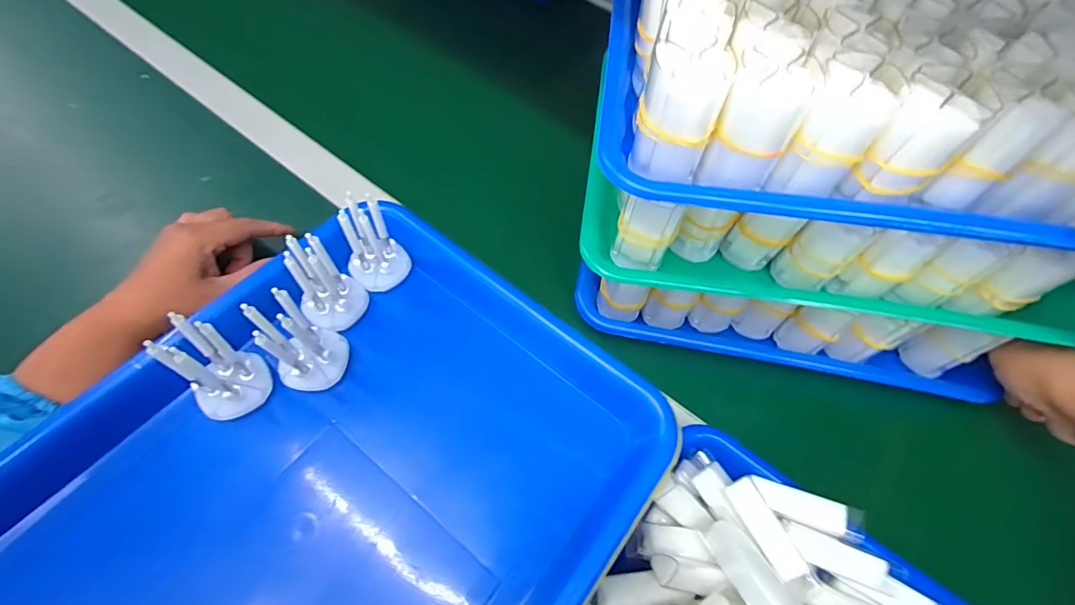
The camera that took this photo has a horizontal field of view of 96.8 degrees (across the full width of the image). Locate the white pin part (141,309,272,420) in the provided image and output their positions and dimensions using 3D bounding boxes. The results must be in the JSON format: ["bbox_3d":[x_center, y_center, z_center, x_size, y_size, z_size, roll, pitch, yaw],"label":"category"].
[{"bbox_3d":[-0.164,0.033,0.237,0.029,0.067,0.035,24,63,11],"label":"white pin part"}]

